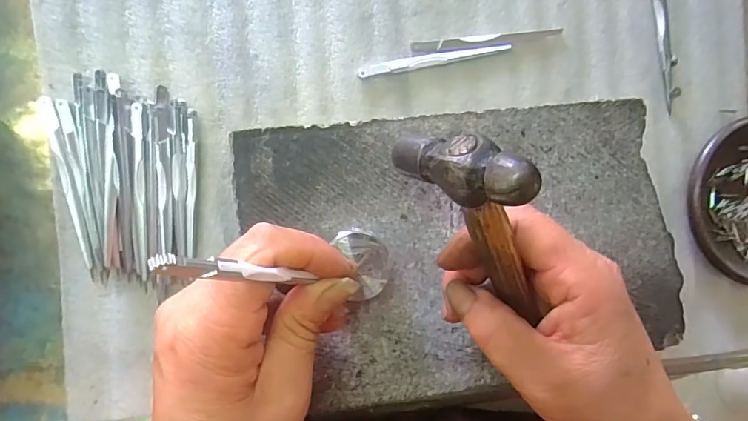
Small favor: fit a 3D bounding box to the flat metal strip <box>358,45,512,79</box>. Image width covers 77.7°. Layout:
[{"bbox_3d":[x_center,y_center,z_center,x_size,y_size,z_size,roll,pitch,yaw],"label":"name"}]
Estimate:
[{"bbox_3d":[0.039,-0.098,0.302,0.101,0.005,0.008,-13,90,-8],"label":"flat metal strip"}]

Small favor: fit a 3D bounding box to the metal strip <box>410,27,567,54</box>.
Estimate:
[{"bbox_3d":[0.075,-0.113,0.307,0.102,0.004,0.008,-9,89,-8],"label":"metal strip"}]

